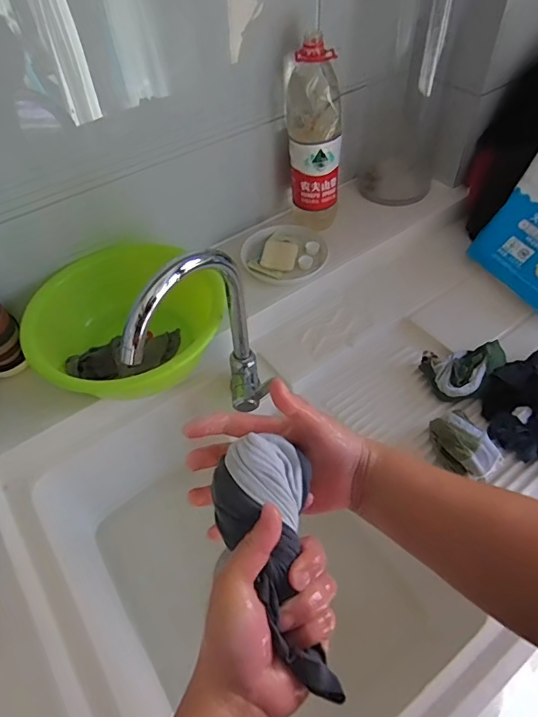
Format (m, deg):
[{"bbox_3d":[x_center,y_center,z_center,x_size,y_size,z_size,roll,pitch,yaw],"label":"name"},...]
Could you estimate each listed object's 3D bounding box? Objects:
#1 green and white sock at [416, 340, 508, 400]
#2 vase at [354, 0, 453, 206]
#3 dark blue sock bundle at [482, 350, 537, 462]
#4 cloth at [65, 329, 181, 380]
[{"bbox_3d":[0.300,0.019,0.719,0.118,0.044,0.090,-2,51,1],"label":"green and white sock"},{"bbox_3d":[0.249,-0.484,0.883,0.164,0.353,0.125,24,56,21],"label":"vase"},{"bbox_3d":[0.381,0.050,0.672,0.122,0.066,0.185,18,54,16],"label":"dark blue sock bundle"},{"bbox_3d":[-0.209,-0.004,0.700,0.169,0.045,0.081,-19,52,-13],"label":"cloth"}]

